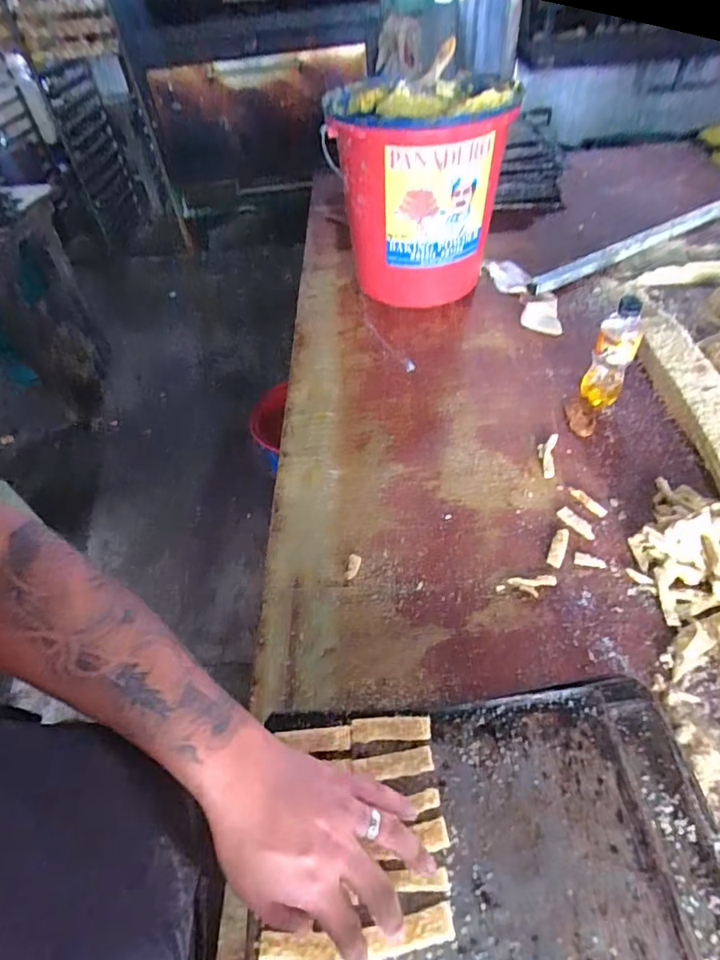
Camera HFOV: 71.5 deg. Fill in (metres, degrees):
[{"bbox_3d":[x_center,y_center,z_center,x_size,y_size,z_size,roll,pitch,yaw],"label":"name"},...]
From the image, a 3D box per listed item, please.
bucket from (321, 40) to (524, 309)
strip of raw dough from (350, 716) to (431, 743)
[{"bbox_3d":[0.108,-0.565,1.022,0.299,0.339,0.306,-13,48,-5],"label":"bucket"},{"bbox_3d":[0.028,0.234,0.469,0.073,0.006,0.020,-4,48,2],"label":"strip of raw dough"}]

